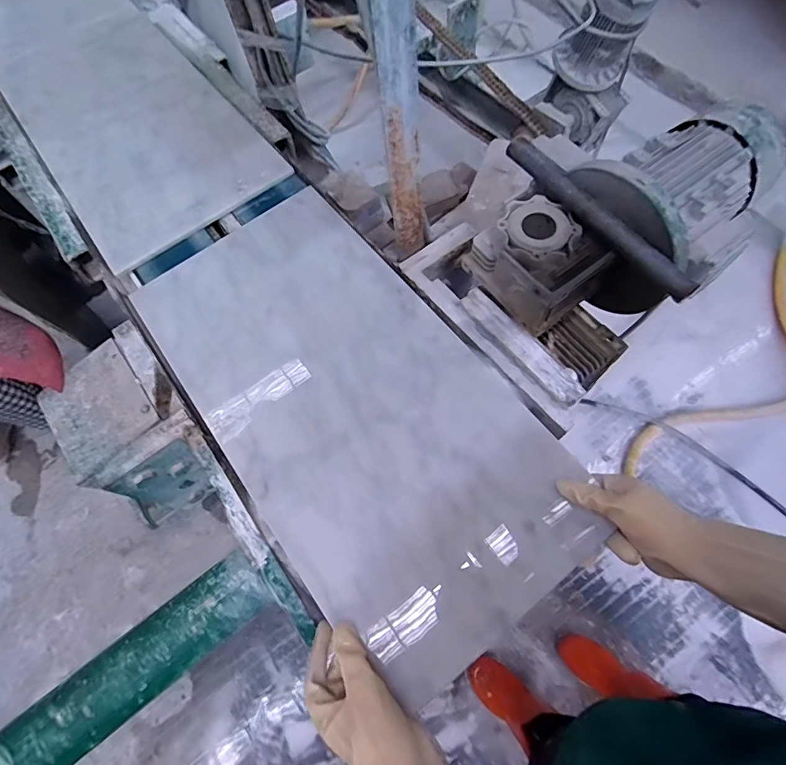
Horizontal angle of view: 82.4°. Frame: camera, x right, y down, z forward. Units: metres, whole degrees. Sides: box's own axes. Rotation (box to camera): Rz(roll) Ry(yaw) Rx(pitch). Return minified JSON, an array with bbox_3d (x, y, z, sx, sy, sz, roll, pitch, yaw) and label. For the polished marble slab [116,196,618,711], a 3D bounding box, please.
[{"bbox_3d":[-0.055,0.014,0.532,0.299,0.009,0.583,-37,70,-10],"label":"polished marble slab"}]

